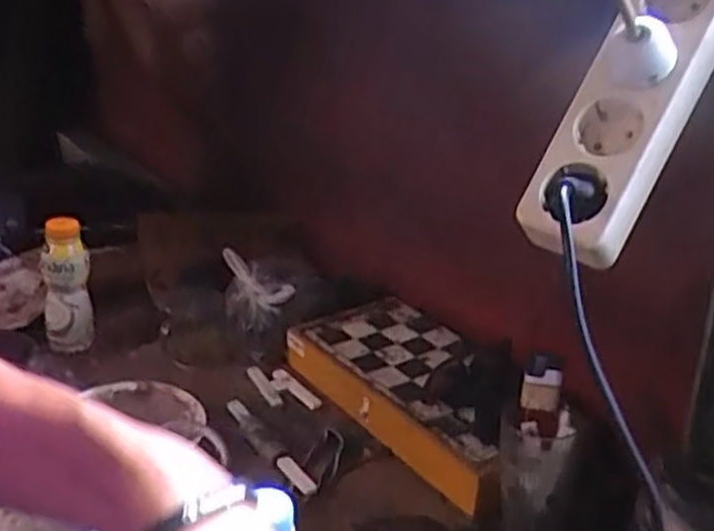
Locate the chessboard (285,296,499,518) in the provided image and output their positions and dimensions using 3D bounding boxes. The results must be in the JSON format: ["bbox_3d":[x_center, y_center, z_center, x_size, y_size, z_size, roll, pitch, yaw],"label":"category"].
[{"bbox_3d":[0.078,0.141,0.944,0.182,0.052,0.348,-15,30,-32],"label":"chessboard"}]

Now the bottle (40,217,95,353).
[{"bbox_3d":[-0.375,0.022,1.017,0.064,0.156,0.049,-9,27,-21],"label":"bottle"}]

